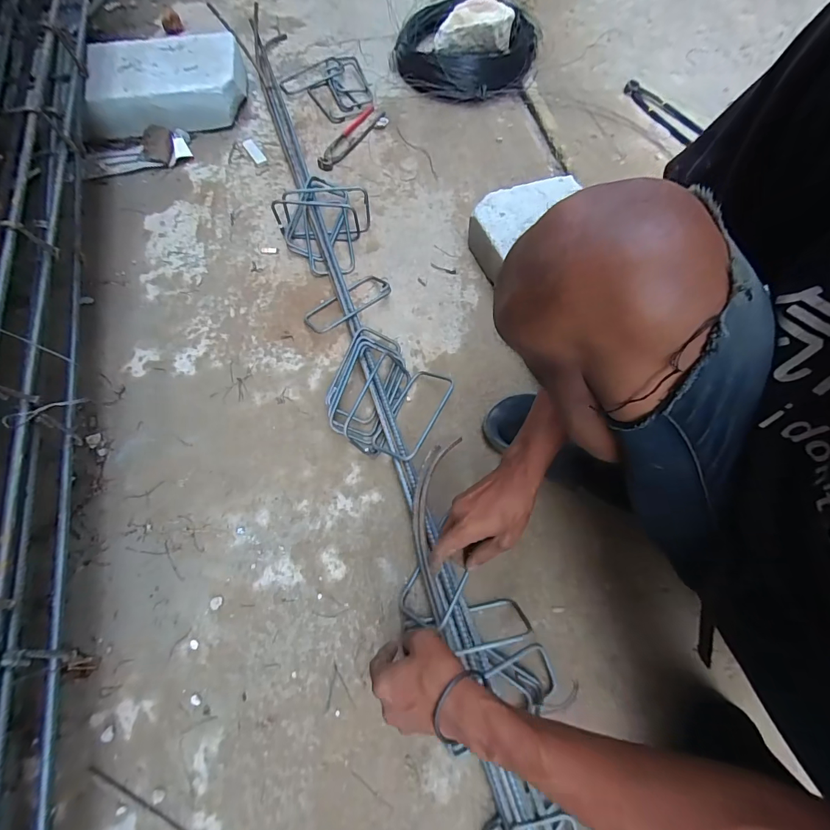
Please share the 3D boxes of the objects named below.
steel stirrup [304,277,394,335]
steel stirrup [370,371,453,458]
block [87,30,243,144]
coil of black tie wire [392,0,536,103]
[{"bbox_3d":[-0.109,-0.184,0.653,0.151,0.016,0.078,-35,51,-13],"label":"steel stirrup"},{"bbox_3d":[-0.002,-0.004,0.575,0.078,0.009,0.146,16,64,34],"label":"steel stirrup"},{"bbox_3d":[-0.507,-0.670,0.808,0.293,0.095,0.197,-7,68,-4],"label":"block"},{"bbox_3d":[0.107,-0.814,0.881,0.298,0.062,0.302,0,68,-1],"label":"coil of black tie wire"}]

